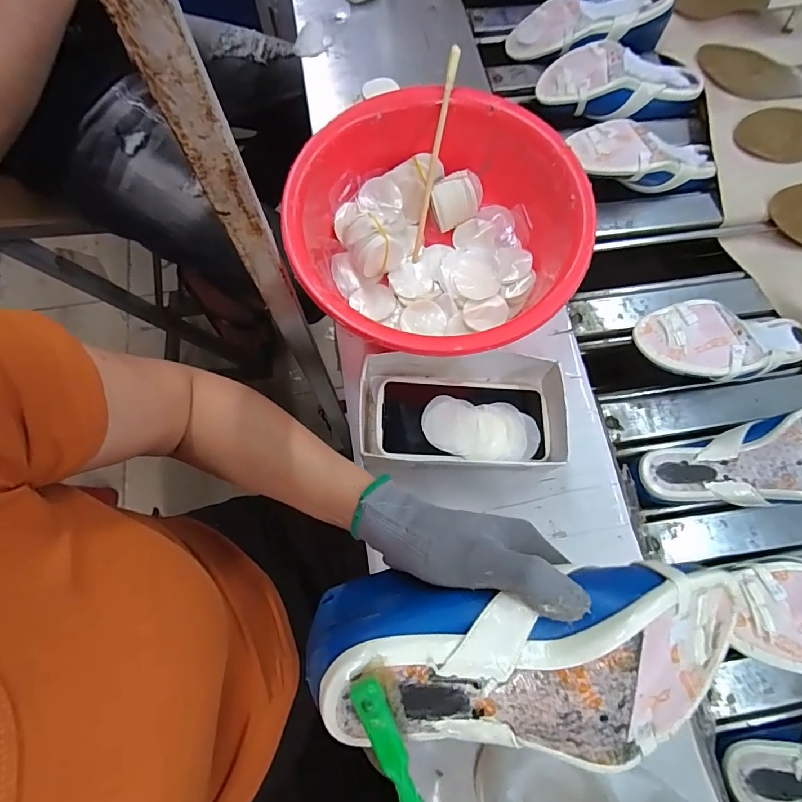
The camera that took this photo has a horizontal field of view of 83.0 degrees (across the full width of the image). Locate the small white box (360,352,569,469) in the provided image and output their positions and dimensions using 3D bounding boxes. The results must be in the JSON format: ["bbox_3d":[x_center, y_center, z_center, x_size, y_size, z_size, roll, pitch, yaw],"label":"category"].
[{"bbox_3d":[0.060,0.010,0.443,0.204,0.050,0.112,3,73,1],"label":"small white box"}]

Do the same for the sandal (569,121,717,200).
[{"bbox_3d":[0.313,-0.307,0.574,0.209,0.055,0.082,2,73,-15],"label":"sandal"}]

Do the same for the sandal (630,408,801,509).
[{"bbox_3d":[0.359,0.063,0.448,0.227,0.050,0.087,-14,73,13],"label":"sandal"}]

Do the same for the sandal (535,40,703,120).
[{"bbox_3d":[0.301,-0.438,0.629,0.225,0.064,0.096,-6,73,-1],"label":"sandal"}]

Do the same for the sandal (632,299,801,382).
[{"bbox_3d":[0.360,-0.064,0.486,0.222,0.051,0.090,-3,73,-14],"label":"sandal"}]

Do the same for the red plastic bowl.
[{"bbox_3d":[0.037,-0.163,0.459,0.267,0.098,0.276,0,73,0],"label":"red plastic bowl"}]

